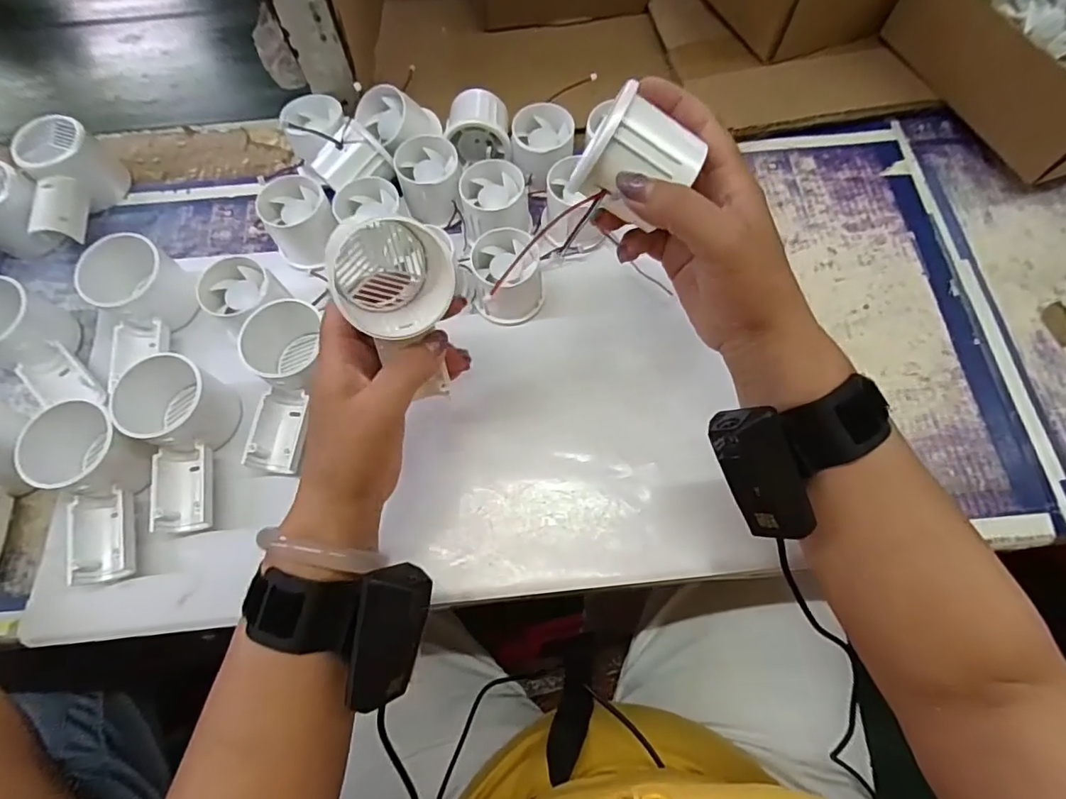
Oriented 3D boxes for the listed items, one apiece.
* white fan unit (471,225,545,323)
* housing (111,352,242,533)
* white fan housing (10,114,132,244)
[{"bbox_3d":[-0.019,-0.095,0.402,0.052,0.043,0.053,-6,70,-1],"label":"white fan unit"},{"bbox_3d":[-0.243,0.028,0.359,0.051,0.051,0.117,-5,70,-1],"label":"housing"},{"bbox_3d":[-0.381,-0.178,0.440,0.054,0.052,0.110,-25,72,-8],"label":"white fan housing"}]

